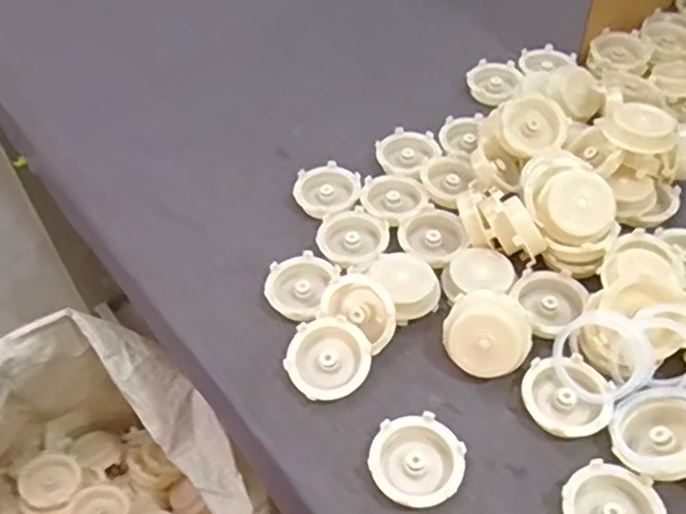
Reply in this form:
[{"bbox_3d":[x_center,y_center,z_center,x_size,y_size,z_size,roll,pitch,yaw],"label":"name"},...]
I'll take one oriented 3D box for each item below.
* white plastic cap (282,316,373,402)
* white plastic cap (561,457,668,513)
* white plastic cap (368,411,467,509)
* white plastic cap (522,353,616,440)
[{"bbox_3d":[-0.010,0.074,0.473,0.059,0.019,0.059,-3,63,5],"label":"white plastic cap"},{"bbox_3d":[0.163,0.155,0.400,0.058,0.017,0.057,-2,51,3],"label":"white plastic cap"},{"bbox_3d":[0.048,0.132,0.430,0.058,0.015,0.057,-2,51,3],"label":"white plastic cap"},{"bbox_3d":[0.151,0.096,0.452,0.055,0.012,0.060,-2,51,3],"label":"white plastic cap"}]

